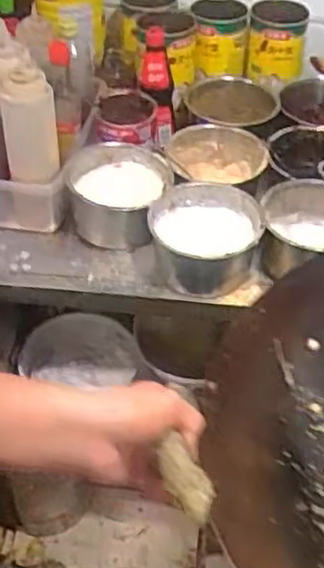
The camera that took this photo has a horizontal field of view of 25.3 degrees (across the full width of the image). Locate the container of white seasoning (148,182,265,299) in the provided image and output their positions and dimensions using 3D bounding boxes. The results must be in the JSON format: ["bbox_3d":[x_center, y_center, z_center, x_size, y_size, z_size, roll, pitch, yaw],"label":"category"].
[{"bbox_3d":[0.060,-0.064,1.015,0.150,0.076,0.148,9,46,8],"label":"container of white seasoning"}]

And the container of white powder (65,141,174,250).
[{"bbox_3d":[-0.062,-0.130,1.070,0.153,0.080,0.154,1,45,0],"label":"container of white powder"}]

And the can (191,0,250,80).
[{"bbox_3d":[0.099,-0.417,1.237,0.094,0.110,0.098,0,45,0],"label":"can"}]

